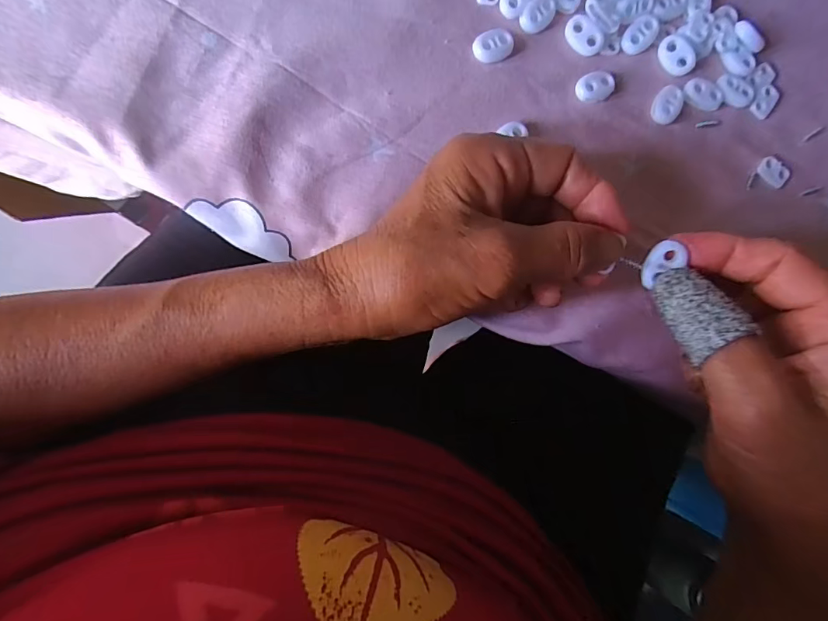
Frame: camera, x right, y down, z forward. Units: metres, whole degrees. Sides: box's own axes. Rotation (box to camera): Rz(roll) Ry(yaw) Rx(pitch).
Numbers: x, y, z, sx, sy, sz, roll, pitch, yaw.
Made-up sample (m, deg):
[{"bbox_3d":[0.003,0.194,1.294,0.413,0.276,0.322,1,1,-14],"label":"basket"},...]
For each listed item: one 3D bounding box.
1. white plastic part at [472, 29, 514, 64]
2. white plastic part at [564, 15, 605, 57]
[{"bbox_3d":[0.042,-0.139,0.243,0.021,0.005,0.015,-26,90,-9],"label":"white plastic part"},{"bbox_3d":[0.092,-0.148,0.250,0.023,0.005,0.015,40,82,-4],"label":"white plastic part"}]

